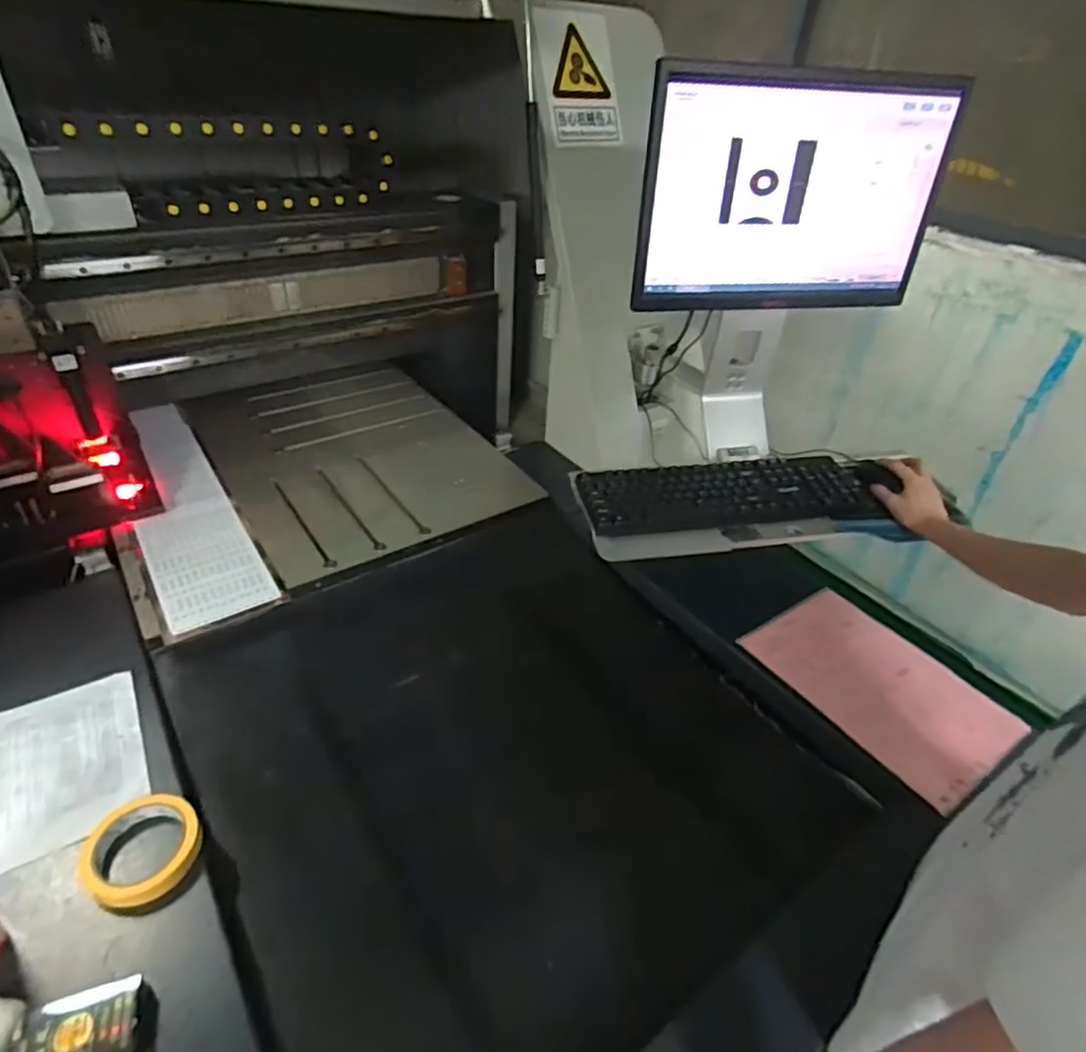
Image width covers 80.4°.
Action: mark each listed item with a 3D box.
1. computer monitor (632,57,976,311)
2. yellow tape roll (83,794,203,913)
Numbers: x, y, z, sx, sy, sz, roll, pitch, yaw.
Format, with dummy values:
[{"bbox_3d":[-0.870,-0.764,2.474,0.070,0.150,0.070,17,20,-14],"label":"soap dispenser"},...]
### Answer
[{"bbox_3d":[0.341,-0.452,0.880,0.432,0.280,0.068,-7,39,-12],"label":"computer monitor"},{"bbox_3d":[-0.383,0.310,0.616,0.103,0.019,0.099,2,38,-2],"label":"yellow tape roll"}]

